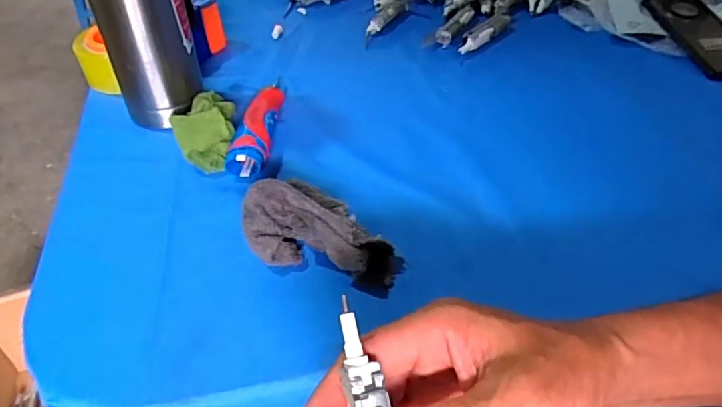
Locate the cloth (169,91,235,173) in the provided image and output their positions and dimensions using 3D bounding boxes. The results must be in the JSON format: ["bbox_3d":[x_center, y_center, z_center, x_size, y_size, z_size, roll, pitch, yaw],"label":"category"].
[{"bbox_3d":[-0.148,-0.072,0.513,0.055,0.037,0.099,-10,45,-8],"label":"cloth"}]

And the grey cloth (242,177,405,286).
[{"bbox_3d":[-0.031,0.020,0.406,0.121,0.050,0.075,28,52,28],"label":"grey cloth"}]

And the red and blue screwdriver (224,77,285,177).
[{"bbox_3d":[-0.099,-0.083,0.530,0.034,0.032,0.149,3,46,3],"label":"red and blue screwdriver"}]

